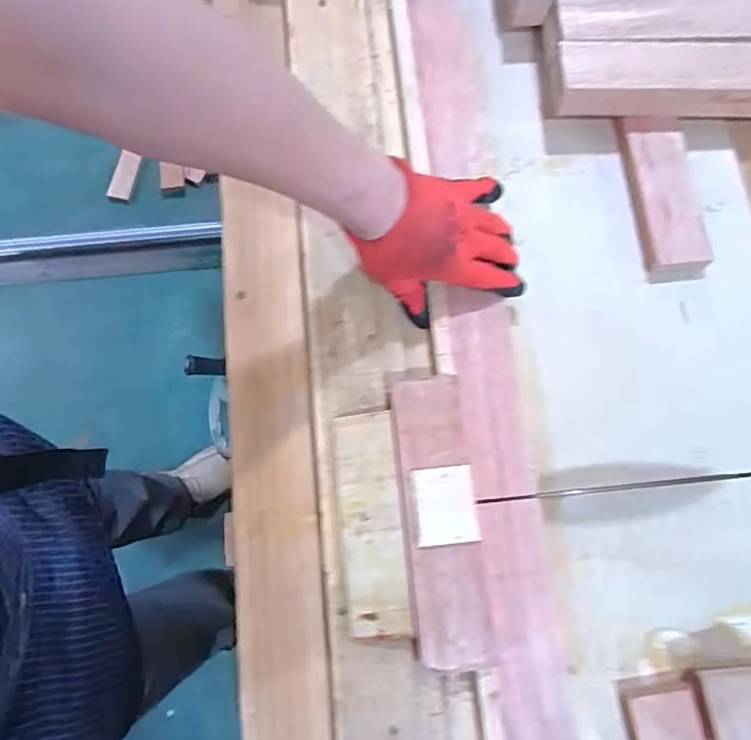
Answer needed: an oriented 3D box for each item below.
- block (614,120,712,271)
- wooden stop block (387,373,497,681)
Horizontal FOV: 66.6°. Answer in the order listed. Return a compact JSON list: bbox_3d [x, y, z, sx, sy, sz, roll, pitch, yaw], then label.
[{"bbox_3d":[0.286,-0.177,0.571,0.063,0.019,0.165,-4,77,0],"label":"block"},{"bbox_3d":[0.051,0.118,0.460,0.058,0.032,0.217,-6,77,-1],"label":"wooden stop block"}]

